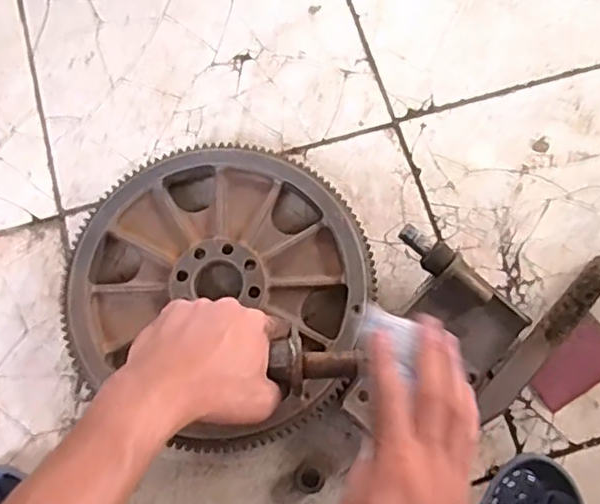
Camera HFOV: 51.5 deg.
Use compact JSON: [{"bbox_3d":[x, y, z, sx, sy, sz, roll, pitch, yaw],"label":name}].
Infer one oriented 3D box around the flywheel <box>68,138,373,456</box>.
[{"bbox_3d":[-0.083,0.037,0.671,0.317,0.063,0.300,0,75,1],"label":"flywheel"}]

